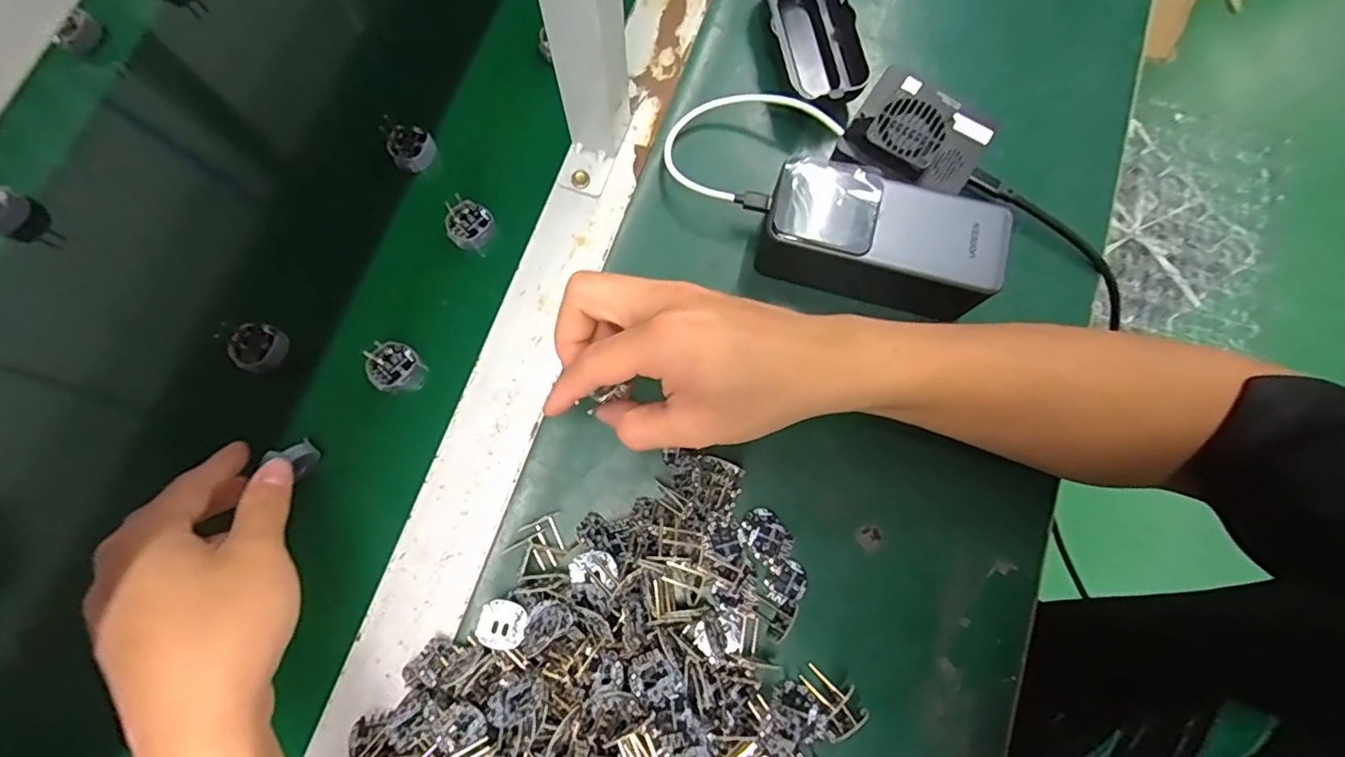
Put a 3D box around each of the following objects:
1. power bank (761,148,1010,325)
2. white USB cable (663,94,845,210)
[{"bbox_3d":[0.118,-0.081,0.335,0.128,0.054,0.062,21,79,4],"label":"power bank"},{"bbox_3d":[0.042,-0.145,0.361,0.089,0.026,0.082,0,78,-2],"label":"white USB cable"}]

